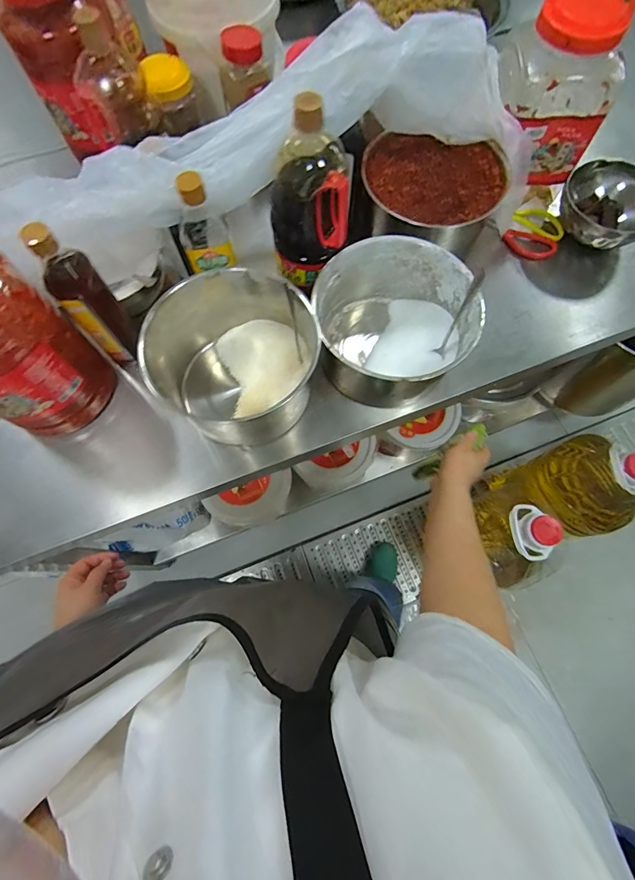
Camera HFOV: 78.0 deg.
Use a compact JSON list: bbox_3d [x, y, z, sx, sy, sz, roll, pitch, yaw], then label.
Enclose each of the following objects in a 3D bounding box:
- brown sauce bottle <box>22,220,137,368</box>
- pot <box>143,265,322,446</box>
[{"bbox_3d":[-0.306,-0.181,0.534,0.064,0.210,0.061,-31,74,-9],"label":"brown sauce bottle"},{"bbox_3d":[-0.116,-0.113,0.582,0.223,0.139,0.222,0,71,1],"label":"pot"}]

